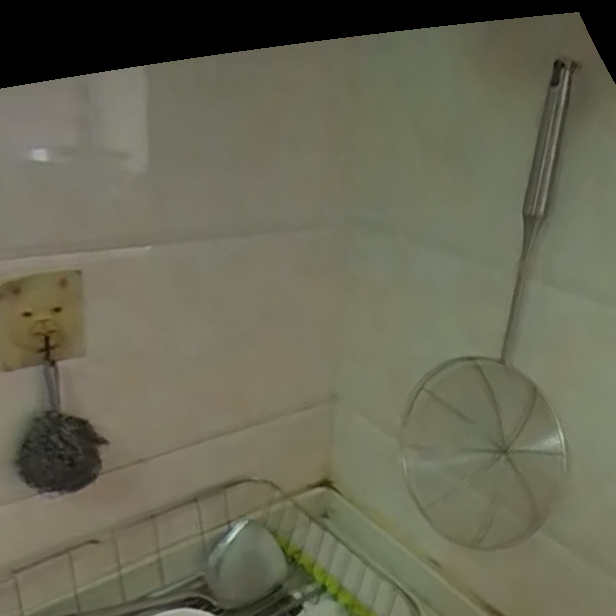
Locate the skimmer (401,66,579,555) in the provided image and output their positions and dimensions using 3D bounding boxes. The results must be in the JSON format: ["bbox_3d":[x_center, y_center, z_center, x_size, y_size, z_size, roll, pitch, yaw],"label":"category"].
[{"bbox_3d":[0.178,0.011,0.576,0.087,0.412,0.154,-9,23,-32],"label":"skimmer"}]

